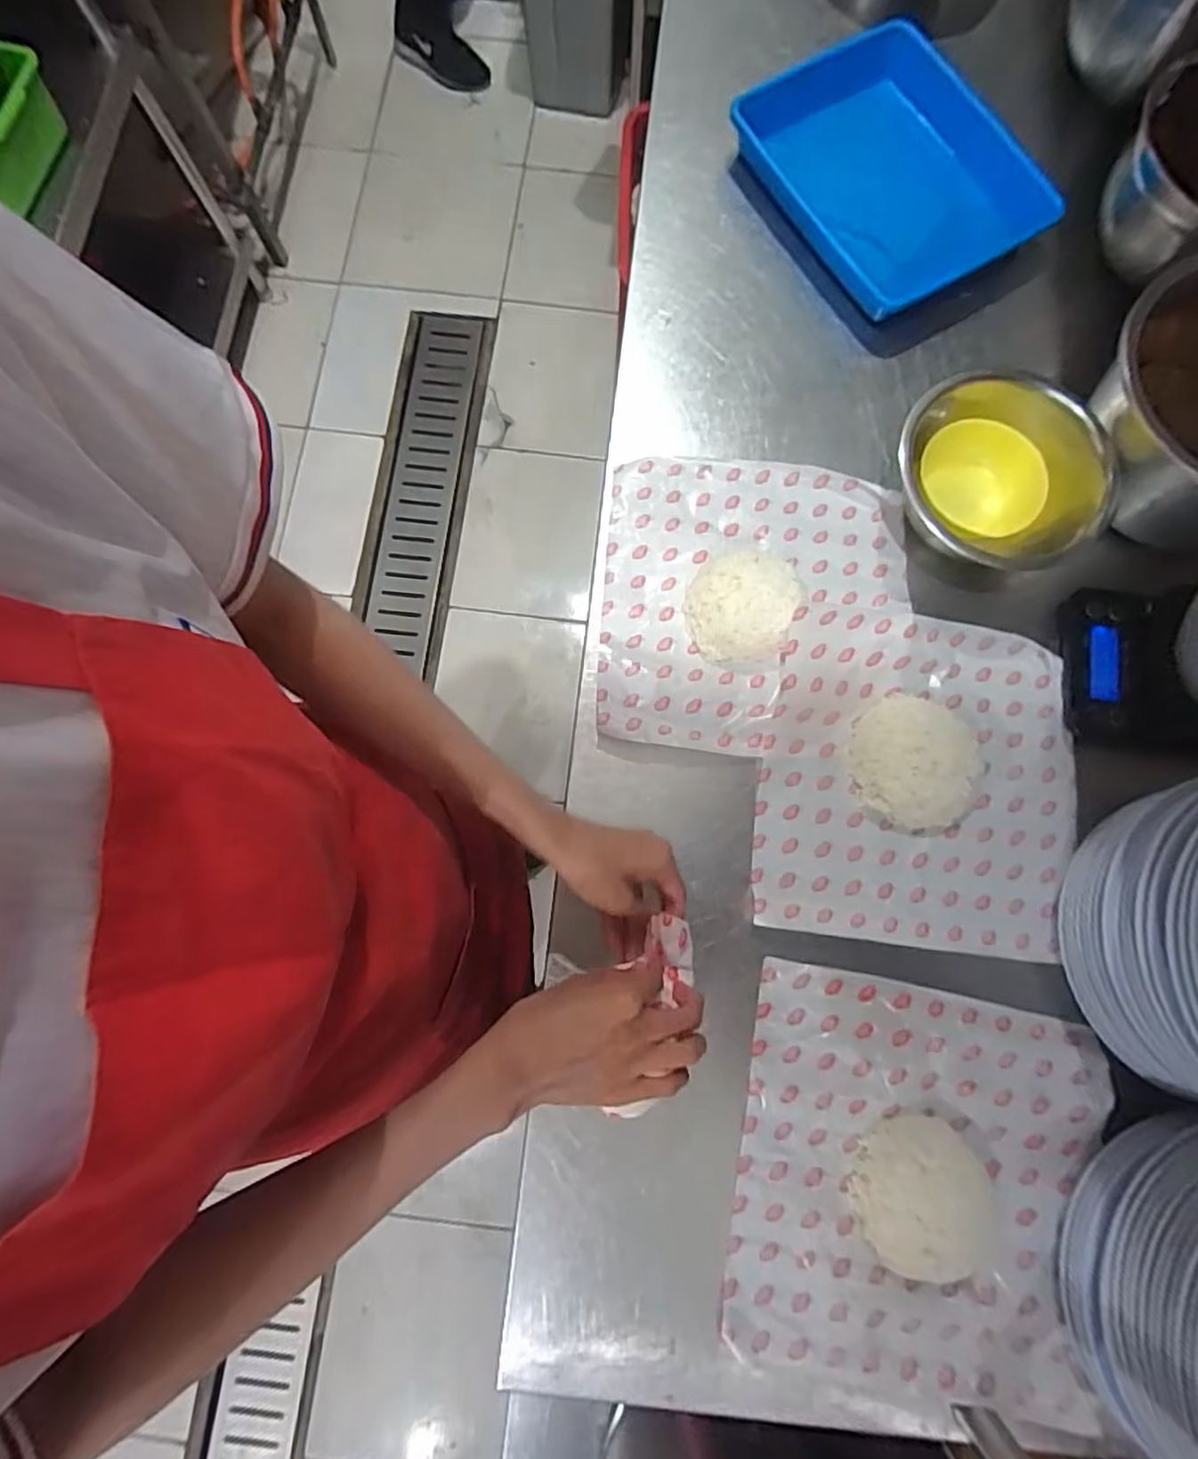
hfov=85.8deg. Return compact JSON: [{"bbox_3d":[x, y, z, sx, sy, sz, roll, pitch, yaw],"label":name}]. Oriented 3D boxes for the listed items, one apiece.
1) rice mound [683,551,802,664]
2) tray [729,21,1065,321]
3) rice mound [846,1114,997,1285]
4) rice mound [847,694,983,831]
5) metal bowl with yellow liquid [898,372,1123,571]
[{"bbox_3d":[0.114,-0.100,0.526,0.082,0.035,0.083,0,79,0],"label":"rice mound"},{"bbox_3d":[0.271,-0.531,0.609,0.198,0.047,0.241,-34,81,-6],"label":"tray"},{"bbox_3d":[0.228,0.328,0.442,0.090,0.040,0.094,0,79,0],"label":"rice mound"},{"bbox_3d":[0.251,0.024,0.506,0.092,0.038,0.105,-9,79,-2],"label":"rice mound"},{"bbox_3d":[0.317,-0.206,0.520,0.152,0.090,0.152,0,79,0],"label":"metal bowl with yellow liquid"}]

